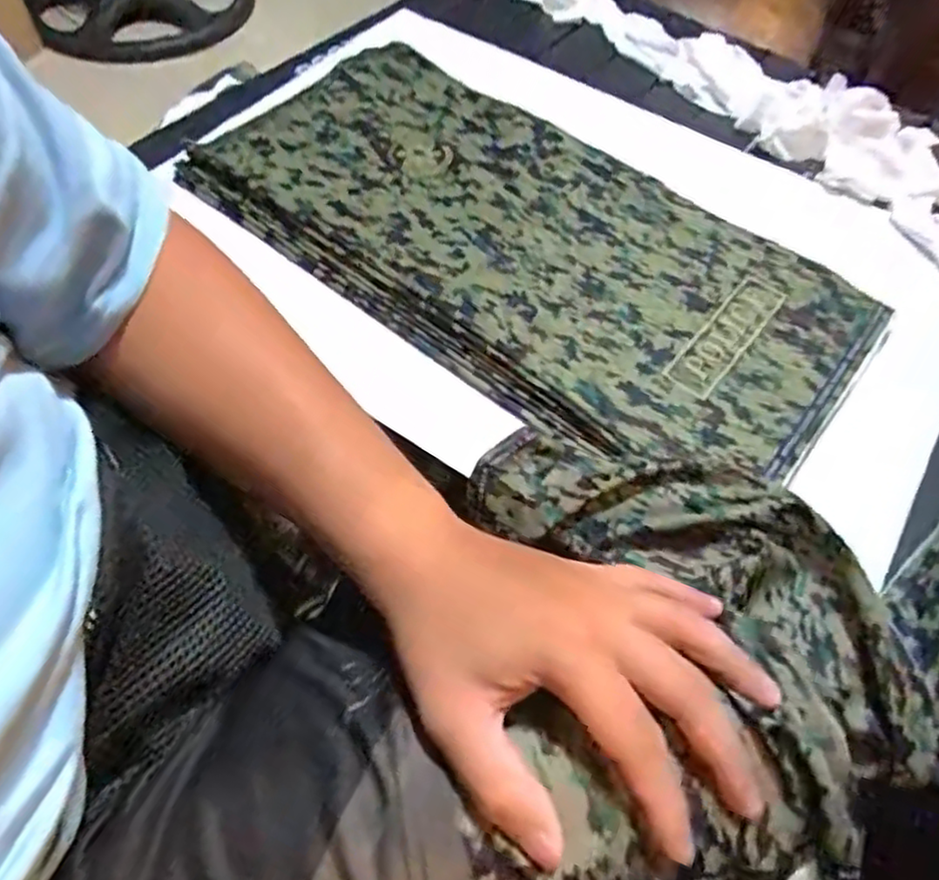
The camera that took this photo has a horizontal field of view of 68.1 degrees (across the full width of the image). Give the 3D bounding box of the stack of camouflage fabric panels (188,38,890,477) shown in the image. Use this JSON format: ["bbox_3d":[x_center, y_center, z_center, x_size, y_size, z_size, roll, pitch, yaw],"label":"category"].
[{"bbox_3d":[0.035,-0.167,0.548,0.523,0.018,0.269,34,59,20],"label":"stack of camouflage fabric panels"}]

